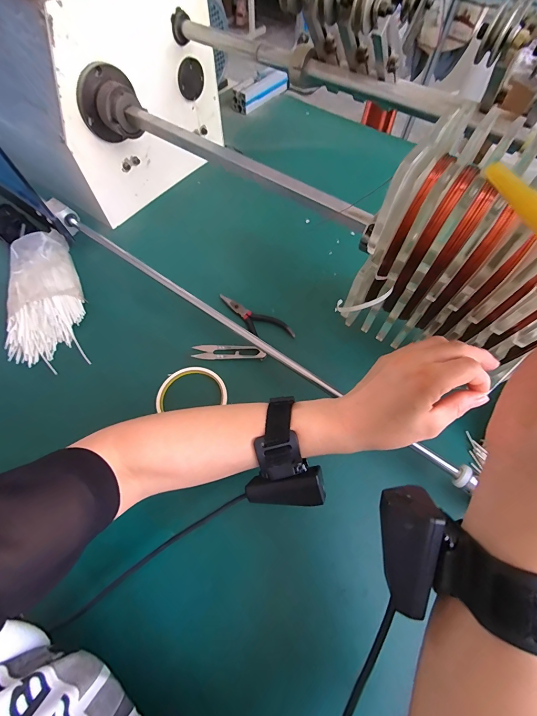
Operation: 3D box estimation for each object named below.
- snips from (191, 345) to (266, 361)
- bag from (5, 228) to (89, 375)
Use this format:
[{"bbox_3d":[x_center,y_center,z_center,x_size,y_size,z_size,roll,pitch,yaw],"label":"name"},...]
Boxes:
[{"bbox_3d":[-0.055,-0.008,0.417,0.099,0.007,0.023,5,63,2],"label":"snips"},{"bbox_3d":[-0.329,-0.095,0.444,0.105,0.039,0.217,-10,64,-5],"label":"bag"}]

